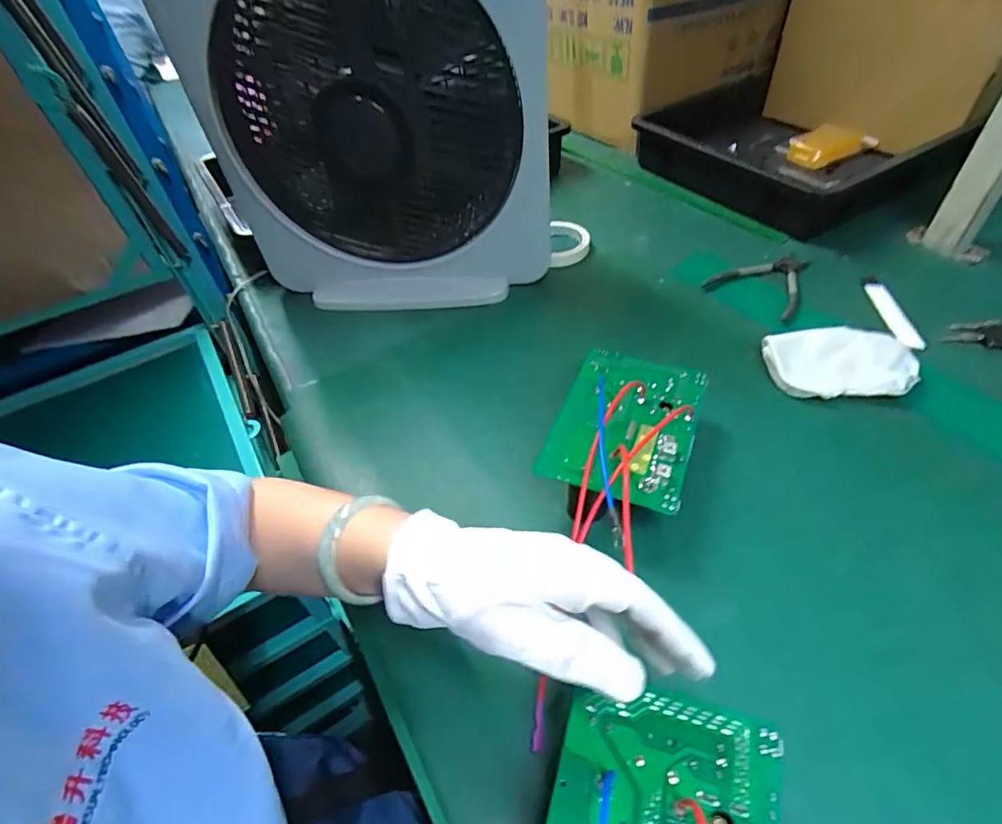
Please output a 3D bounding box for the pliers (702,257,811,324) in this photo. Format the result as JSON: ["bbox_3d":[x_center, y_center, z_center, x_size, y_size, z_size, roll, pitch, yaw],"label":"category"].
[{"bbox_3d":[0.330,-0.162,0.636,0.135,0.006,0.108,-37,53,-25],"label":"pliers"}]

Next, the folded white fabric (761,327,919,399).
[{"bbox_3d":[0.335,-0.048,0.514,0.128,0.024,0.080,0,47,7],"label":"folded white fabric"}]

